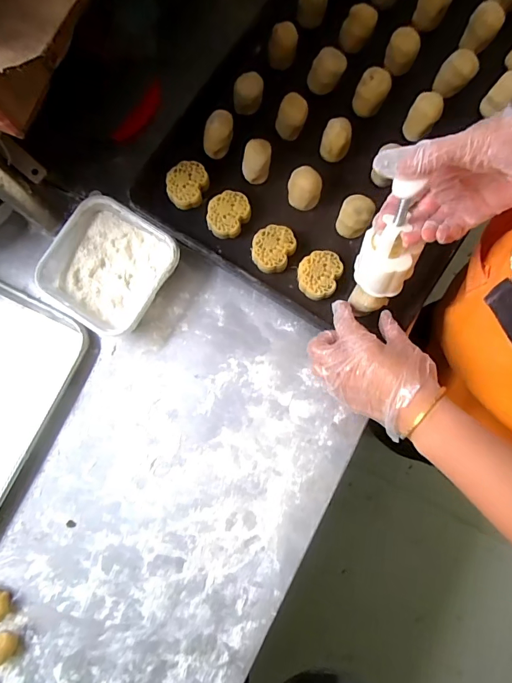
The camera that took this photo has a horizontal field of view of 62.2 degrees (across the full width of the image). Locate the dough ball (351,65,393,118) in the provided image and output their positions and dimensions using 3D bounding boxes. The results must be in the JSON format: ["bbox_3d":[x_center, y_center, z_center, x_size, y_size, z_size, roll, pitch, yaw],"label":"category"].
[{"bbox_3d":[0.155,-0.335,0.570,0.039,0.058,0.029,37,43,0],"label":"dough ball"}]

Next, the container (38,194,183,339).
[{"bbox_3d":[-0.202,-0.098,0.592,0.162,0.066,0.159,32,81,6],"label":"container"}]

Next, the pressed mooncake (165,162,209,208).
[{"bbox_3d":[-0.091,-0.209,0.574,0.056,0.028,0.056,0,80,1],"label":"pressed mooncake"}]

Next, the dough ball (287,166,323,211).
[{"bbox_3d":[0.063,-0.197,0.548,0.043,0.050,0.032,14,81,4],"label":"dough ball"}]

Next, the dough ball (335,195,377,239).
[{"bbox_3d":[0.125,-0.159,0.538,0.040,0.046,0.037,0,80,1],"label":"dough ball"}]

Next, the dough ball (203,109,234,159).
[{"bbox_3d":[-0.050,-0.275,0.565,0.041,0.051,0.032,-4,80,1],"label":"dough ball"}]

